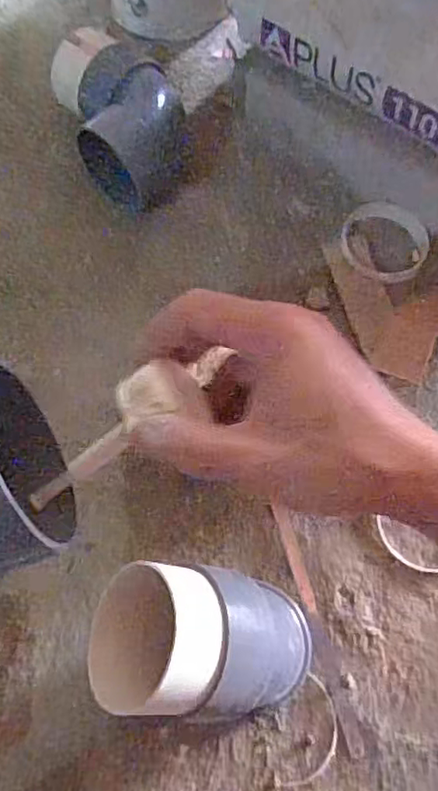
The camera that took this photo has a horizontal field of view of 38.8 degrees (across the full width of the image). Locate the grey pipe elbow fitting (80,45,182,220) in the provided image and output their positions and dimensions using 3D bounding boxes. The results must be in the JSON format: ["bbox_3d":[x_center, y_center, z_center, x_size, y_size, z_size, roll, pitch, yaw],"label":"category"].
[{"bbox_3d":[-0.092,-0.278,0.671,0.110,0.093,0.153,-5,65,-1],"label":"grey pipe elbow fitting"}]

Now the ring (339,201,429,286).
[{"bbox_3d":[0.170,-0.159,0.641,0.090,0.027,0.070,24,68,12],"label":"ring"}]

